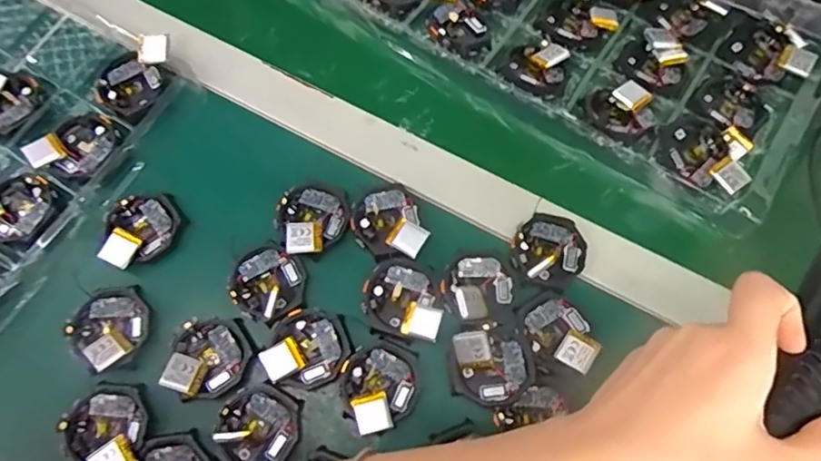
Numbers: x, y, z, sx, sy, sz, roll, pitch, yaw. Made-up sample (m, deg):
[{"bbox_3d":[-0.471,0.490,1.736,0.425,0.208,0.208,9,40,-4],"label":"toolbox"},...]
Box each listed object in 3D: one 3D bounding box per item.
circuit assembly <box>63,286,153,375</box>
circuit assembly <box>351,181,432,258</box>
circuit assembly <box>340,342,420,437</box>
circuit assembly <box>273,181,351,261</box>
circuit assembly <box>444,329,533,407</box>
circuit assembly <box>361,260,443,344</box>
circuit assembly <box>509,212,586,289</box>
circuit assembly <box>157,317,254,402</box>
[{"bbox_3d":[-0.191,0.060,0.362,0.045,0.017,0.047,0,69,1],"label":"circuit assembly"},{"bbox_3d":[-0.016,-0.004,0.387,0.046,0.012,0.053,-19,70,-7],"label":"circuit assembly"},{"bbox_3d":[-0.019,0.096,0.350,0.048,0.013,0.051,0,69,1],"label":"circuit assembly"},{"bbox_3d":[-0.069,-0.008,0.388,0.046,0.014,0.052,32,73,12],"label":"circuit assembly"},{"bbox_3d":[0.049,0.085,0.350,0.049,0.018,0.044,-6,69,-2],"label":"circuit assembly"},{"bbox_3d":[-0.004,0.046,0.370,0.054,0.010,0.046,19,70,8],"label":"circuit assembly"},{"bbox_3d":[0.093,0.010,0.376,0.049,0.020,0.048,0,69,1],"label":"circuit assembly"},{"bbox_3d":[-0.126,0.079,0.353,0.045,0.013,0.049,12,70,5],"label":"circuit assembly"}]

